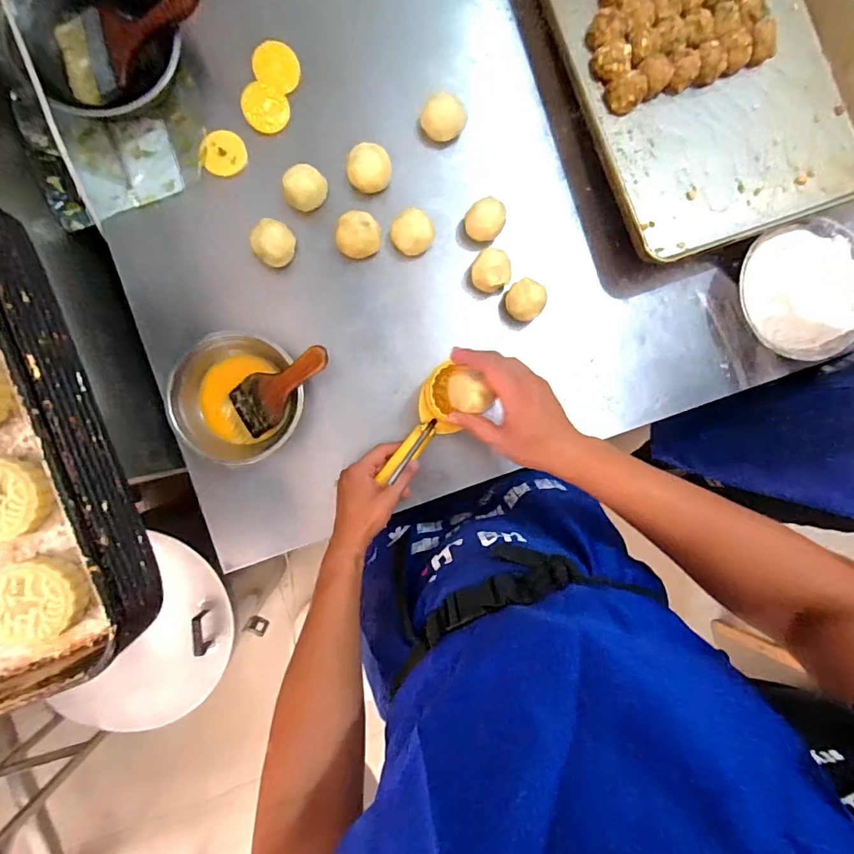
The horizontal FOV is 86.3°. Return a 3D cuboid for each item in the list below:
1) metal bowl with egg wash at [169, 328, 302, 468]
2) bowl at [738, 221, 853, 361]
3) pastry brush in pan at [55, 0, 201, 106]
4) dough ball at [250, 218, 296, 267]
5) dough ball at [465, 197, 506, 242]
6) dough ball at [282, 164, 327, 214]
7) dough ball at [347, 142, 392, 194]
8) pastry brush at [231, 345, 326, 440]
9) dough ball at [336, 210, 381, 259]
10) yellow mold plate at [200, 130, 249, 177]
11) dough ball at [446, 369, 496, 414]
[{"bbox_3d":[-0.248,-0.036,0.604,0.160,0.050,0.163,0,90,-3],"label":"metal bowl with egg wash"},{"bbox_3d":[0.521,-0.184,0.641,0.180,0.058,0.176,0,90,-3],"label":"bowl"},{"bbox_3d":[-0.363,-0.488,0.564,0.190,0.024,0.096,-14,91,14],"label":"pastry brush in pan"},{"bbox_3d":[-0.202,-0.243,0.610,0.051,0.049,0.051,0,90,-3],"label":"dough ball"},{"bbox_3d":[0.078,-0.280,0.620,0.048,0.041,0.051,0,90,-3],"label":"dough ball"},{"bbox_3d":[-0.162,-0.318,0.610,0.059,0.048,0.053,-26,92,-3],"label":"dough ball"},{"bbox_3d":[-0.078,-0.346,0.615,0.060,0.041,0.055,-1,90,-3],"label":"dough ball"},{"bbox_3d":[-0.185,-0.052,0.580,0.151,0.013,0.070,-32,92,20],"label":"pastry brush"},{"bbox_3d":[-0.090,-0.256,0.611,0.052,0.041,0.059,8,90,-3],"label":"dough ball"},{"bbox_3d":[-0.274,-0.369,0.617,0.051,0.017,0.059,15,89,-3],"label":"yellow mold plate"},{"bbox_3d":[0.045,-0.038,0.484,0.043,0.031,0.044,-6,91,-3],"label":"dough ball"}]

